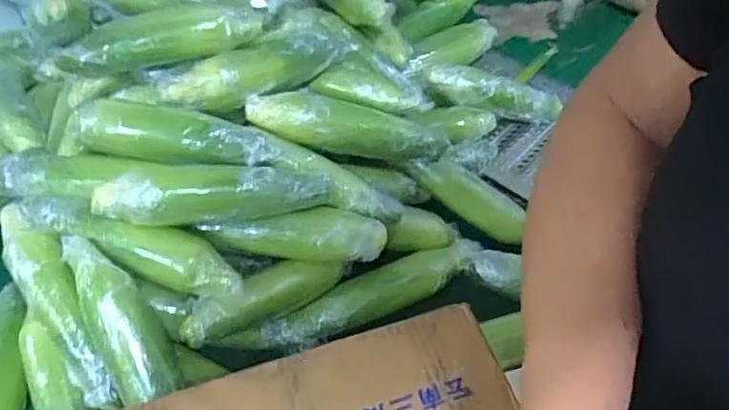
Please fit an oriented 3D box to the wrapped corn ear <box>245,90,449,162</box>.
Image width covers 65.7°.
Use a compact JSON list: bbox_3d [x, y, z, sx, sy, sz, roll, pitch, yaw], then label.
[{"bbox_3d":[-0.017,-0.093,0.657,0.238,0.050,0.055,9,45,-21],"label":"wrapped corn ear"}]

